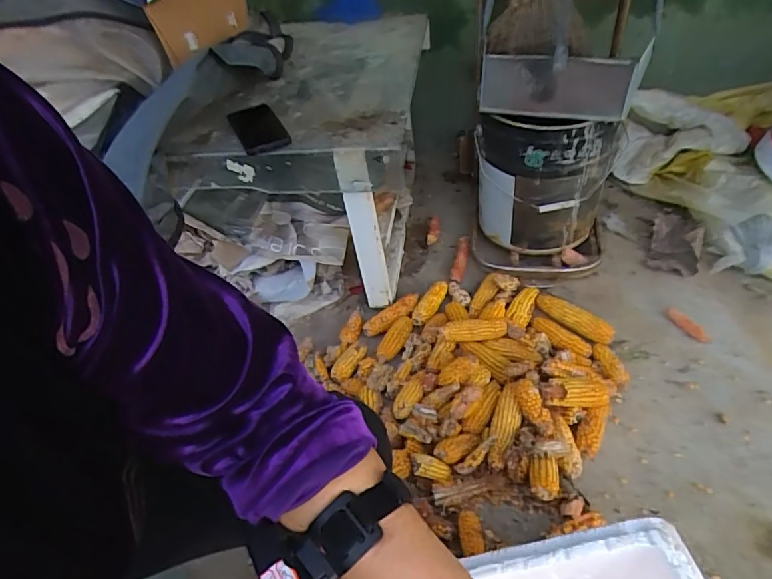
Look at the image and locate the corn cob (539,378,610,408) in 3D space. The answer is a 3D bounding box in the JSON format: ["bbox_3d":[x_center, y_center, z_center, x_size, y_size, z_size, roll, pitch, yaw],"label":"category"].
[{"bbox_3d":[0.334,0.181,0.891,0.121,0.037,0.056,0,48,8],"label":"corn cob"}]

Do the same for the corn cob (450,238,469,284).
[{"bbox_3d":[0.177,-0.066,1.209,0.031,0.027,0.144,10,50,14],"label":"corn cob"}]

